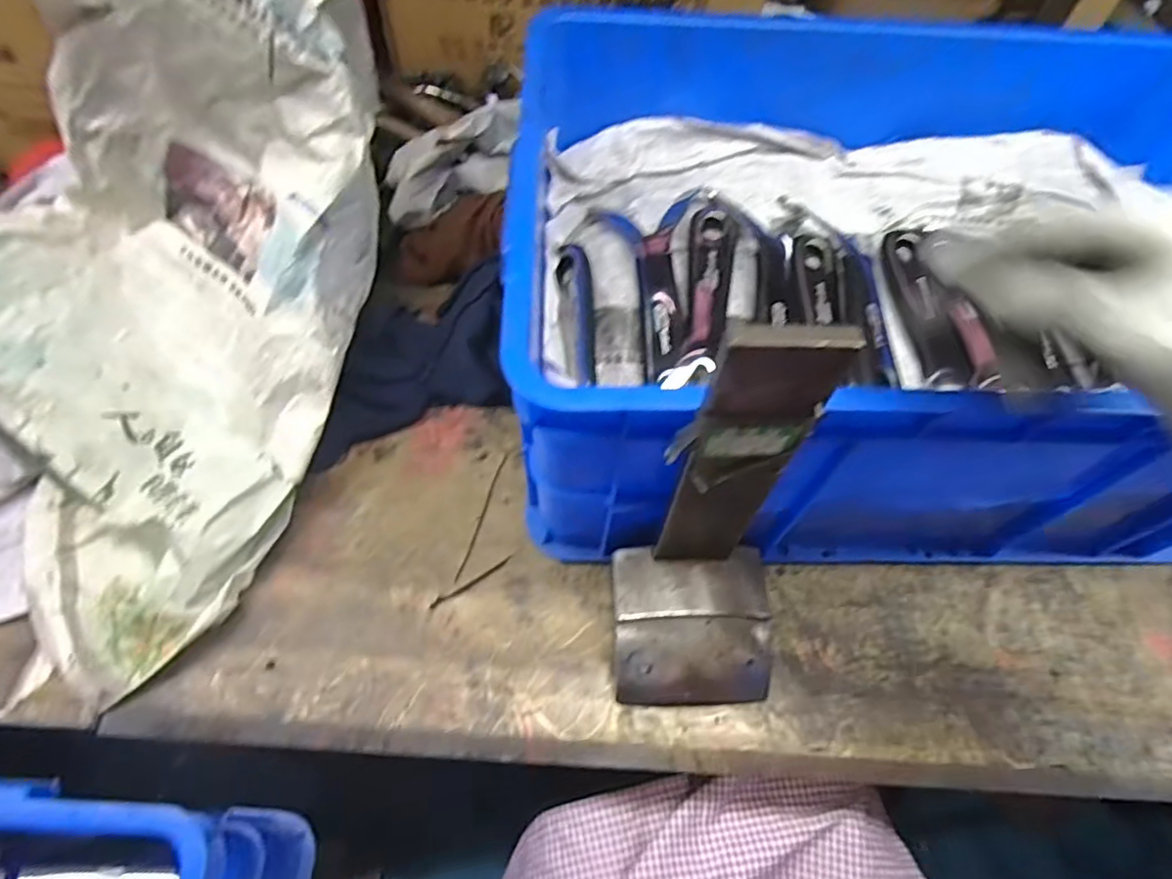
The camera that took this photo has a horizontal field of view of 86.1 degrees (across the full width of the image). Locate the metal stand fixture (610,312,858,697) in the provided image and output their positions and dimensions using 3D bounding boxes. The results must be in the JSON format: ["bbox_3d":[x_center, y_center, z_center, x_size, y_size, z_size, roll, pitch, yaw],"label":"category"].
[{"bbox_3d":[0.072,0.056,0.323,0.092,0.262,0.114,-2,61,-4],"label":"metal stand fixture"}]

